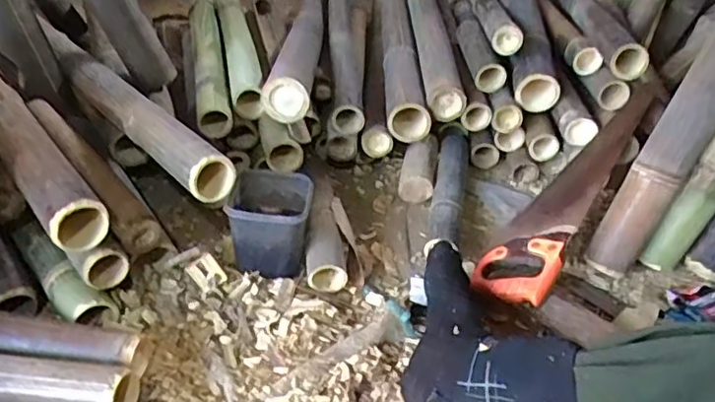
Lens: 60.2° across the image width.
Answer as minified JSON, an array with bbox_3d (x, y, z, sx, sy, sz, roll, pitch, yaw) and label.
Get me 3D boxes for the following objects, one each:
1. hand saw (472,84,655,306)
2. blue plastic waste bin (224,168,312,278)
[{"bbox_3d":[0.346,-0.031,0.980,0.121,0.041,0.504,11,50,44],"label":"hand saw"},{"bbox_3d":[-0.124,0.038,0.895,0.105,0.114,0.104,4,36,0],"label":"blue plastic waste bin"}]

